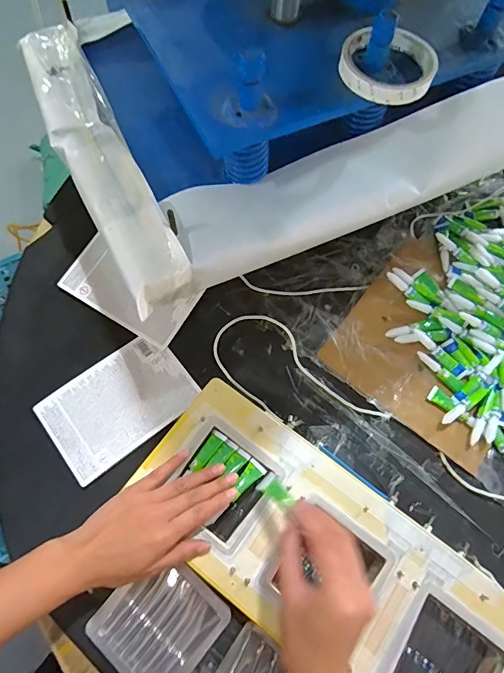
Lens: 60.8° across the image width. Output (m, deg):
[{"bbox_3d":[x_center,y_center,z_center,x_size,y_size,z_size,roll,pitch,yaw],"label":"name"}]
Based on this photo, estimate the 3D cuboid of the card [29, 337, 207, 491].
[{"bbox_3d":[-0.159,0.080,0.517,0.168,0.006,0.116,-35,73,-16],"label":"card"}]

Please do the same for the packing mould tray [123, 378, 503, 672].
[{"bbox_3d":[0.079,0.227,0.436,0.420,0.031,0.178,40,71,12],"label":"packing mould tray"}]

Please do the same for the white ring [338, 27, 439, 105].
[{"bbox_3d":[0.130,-0.261,0.412,0.090,0.018,0.086,1,67,-3],"label":"white ring"}]

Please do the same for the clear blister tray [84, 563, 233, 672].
[{"bbox_3d":[-0.090,0.281,0.421,0.102,0.021,0.107,39,70,13],"label":"clear blister tray"}]

